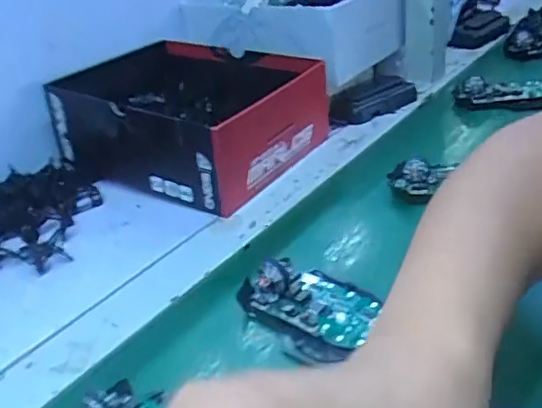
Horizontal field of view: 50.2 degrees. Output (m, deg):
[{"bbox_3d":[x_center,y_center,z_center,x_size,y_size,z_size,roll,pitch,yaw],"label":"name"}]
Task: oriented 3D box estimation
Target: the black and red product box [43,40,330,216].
[{"bbox_3d":[-0.085,-0.097,0.635,0.241,0.099,0.196,13,36,31],"label":"black and red product box"}]

